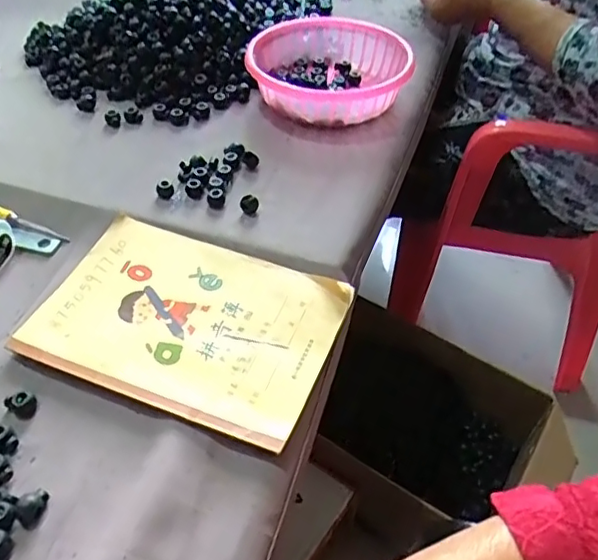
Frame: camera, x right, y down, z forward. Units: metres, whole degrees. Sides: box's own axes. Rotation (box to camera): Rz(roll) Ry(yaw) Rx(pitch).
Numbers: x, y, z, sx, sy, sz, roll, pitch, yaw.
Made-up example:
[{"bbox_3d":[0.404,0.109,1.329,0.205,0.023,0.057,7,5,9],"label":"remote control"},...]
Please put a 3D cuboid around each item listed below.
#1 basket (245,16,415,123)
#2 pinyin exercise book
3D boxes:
[{"bbox_3d":[0.026,-0.217,0.608,0.154,0.048,0.164,0,47,0],"label":"basket"},{"bbox_3d":[-0.081,0.028,0.423,0.206,0.008,0.138,18,51,14],"label":"pinyin exercise book"}]

